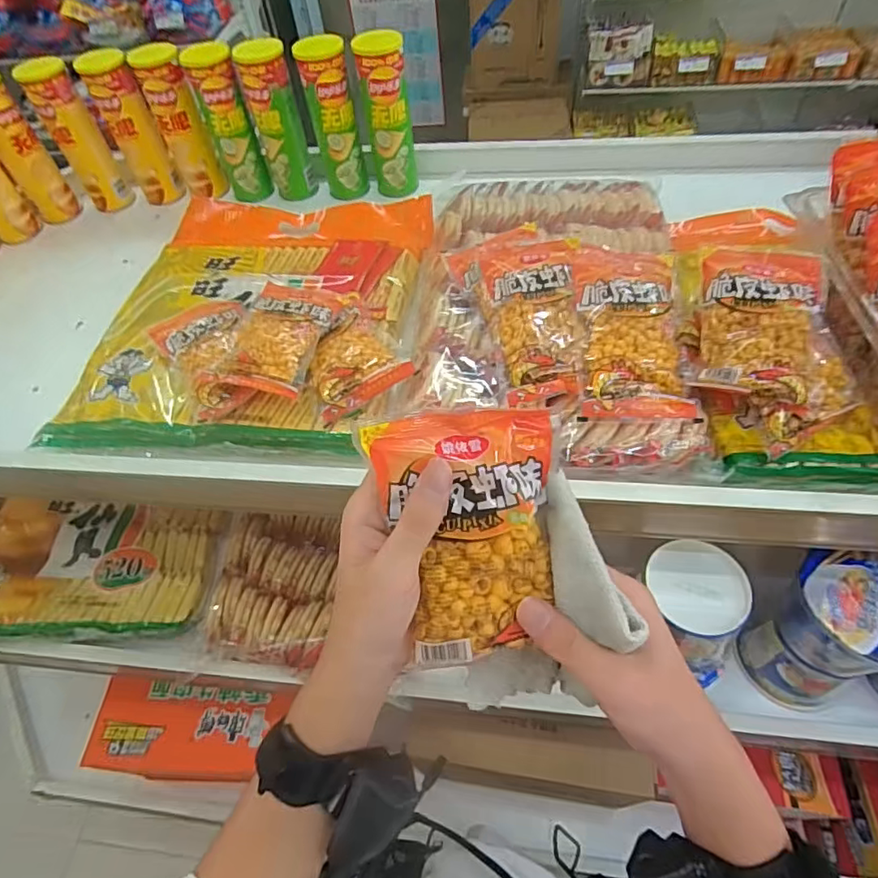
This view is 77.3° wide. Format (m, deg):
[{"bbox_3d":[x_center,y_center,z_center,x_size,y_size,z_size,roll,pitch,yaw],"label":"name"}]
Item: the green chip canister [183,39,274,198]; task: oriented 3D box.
[{"bbox_3d":[-0.320,-0.478,0.845,0.063,0.207,0.064,-26,56,-13],"label":"green chip canister"}]

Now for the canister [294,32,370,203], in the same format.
[{"bbox_3d":[-0.156,-0.475,0.828,0.067,0.209,0.063,-9,54,-1],"label":"canister"}]

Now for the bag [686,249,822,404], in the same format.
[{"bbox_3d":[0.298,-0.116,0.514,0.100,0.043,0.161,11,56,13],"label":"bag"}]

